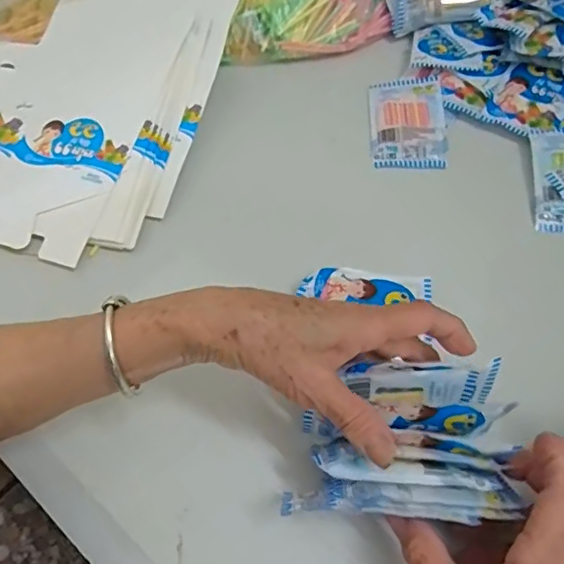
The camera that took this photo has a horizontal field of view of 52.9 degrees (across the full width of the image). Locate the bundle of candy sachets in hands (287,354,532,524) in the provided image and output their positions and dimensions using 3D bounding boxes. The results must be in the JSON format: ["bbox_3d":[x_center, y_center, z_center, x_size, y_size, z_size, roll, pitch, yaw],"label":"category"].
[{"bbox_3d":[0.074,0.095,0.339,0.115,0.053,0.085,2,65,3],"label":"bundle of candy sachets in hands"}]

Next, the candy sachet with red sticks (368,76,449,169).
[{"bbox_3d":[0.113,-0.145,0.514,0.066,0.008,0.103,1,60,1],"label":"candy sachet with red sticks"}]

